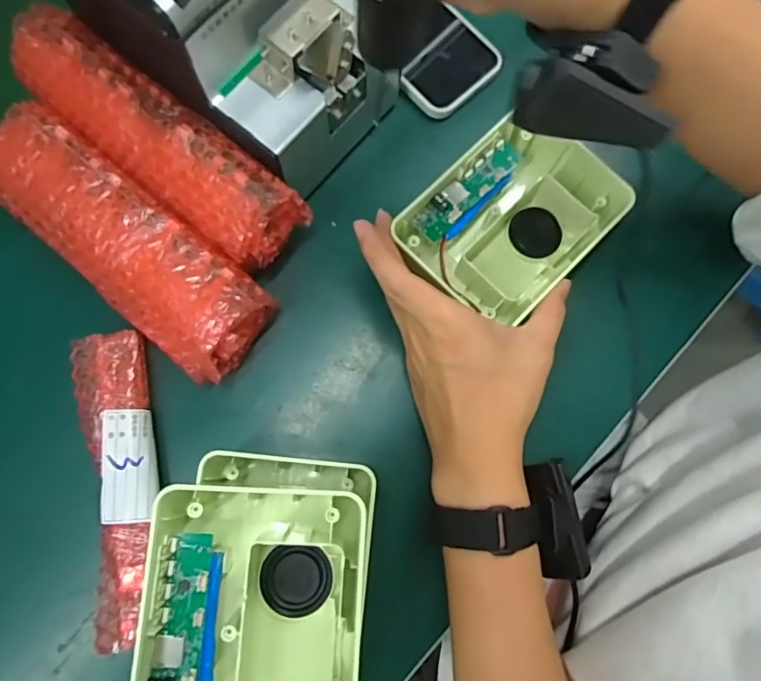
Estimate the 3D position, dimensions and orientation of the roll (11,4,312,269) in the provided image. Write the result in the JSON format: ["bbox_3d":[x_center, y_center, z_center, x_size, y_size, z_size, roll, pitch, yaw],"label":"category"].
[{"bbox_3d":[-0.145,-0.130,0.337,0.201,0.049,0.056,37,79,8],"label":"roll"}]

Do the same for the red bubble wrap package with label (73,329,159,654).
[{"bbox_3d":[-0.165,0.090,0.337,0.042,0.028,0.189,-9,77,-2],"label":"red bubble wrap package with label"}]

